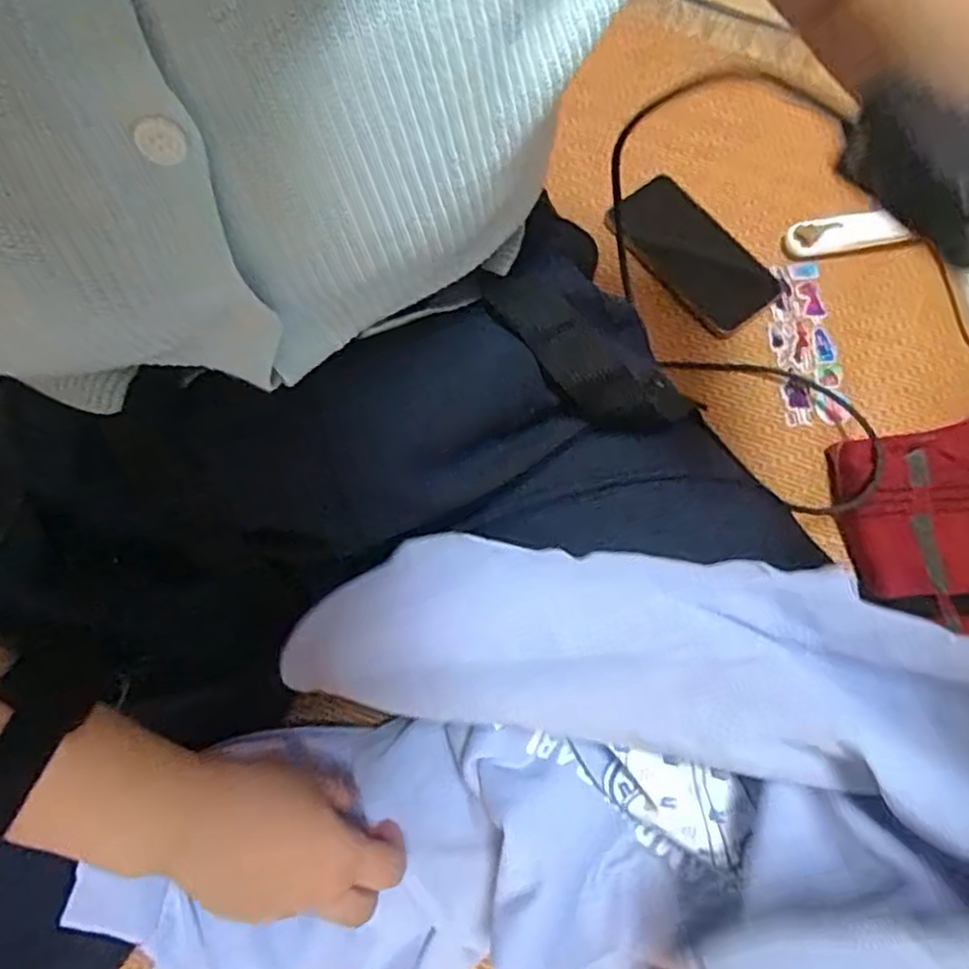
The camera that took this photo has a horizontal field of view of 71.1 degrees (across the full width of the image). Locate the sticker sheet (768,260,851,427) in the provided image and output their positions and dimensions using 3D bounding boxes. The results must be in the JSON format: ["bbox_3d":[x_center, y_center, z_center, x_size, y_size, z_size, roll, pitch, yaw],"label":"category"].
[{"bbox_3d":[0.278,-0.124,0.591,0.055,0.009,0.153,-3,73,-2],"label":"sticker sheet"}]

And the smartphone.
[{"bbox_3d":[0.187,-0.208,0.612,0.076,0.012,0.156,-37,76,-14],"label":"smartphone"}]

